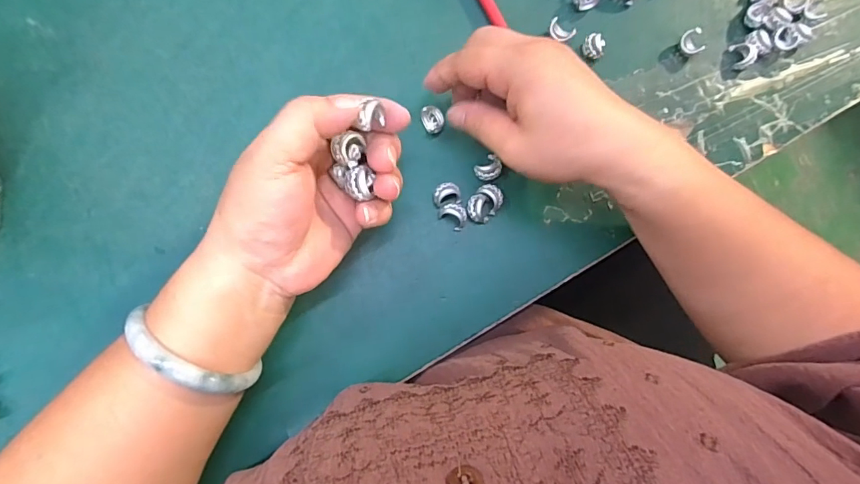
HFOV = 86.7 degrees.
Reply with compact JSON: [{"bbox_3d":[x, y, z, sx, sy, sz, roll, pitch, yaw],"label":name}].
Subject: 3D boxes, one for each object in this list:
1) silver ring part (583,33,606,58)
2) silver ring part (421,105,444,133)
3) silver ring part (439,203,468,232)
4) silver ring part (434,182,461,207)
[{"bbox_3d":[0.113,-0.135,0.314,0.014,0.011,0.015,0,84,-4],"label":"silver ring part"},{"bbox_3d":[0.002,-0.081,0.301,0.013,0.008,0.017,-24,86,-7],"label":"silver ring part"},{"bbox_3d":[0.016,-0.017,0.295,0.018,0.010,0.014,36,82,0],"label":"silver ring part"},{"bbox_3d":[0.010,-0.031,0.297,0.018,0.010,0.013,-20,86,-6],"label":"silver ring part"}]

